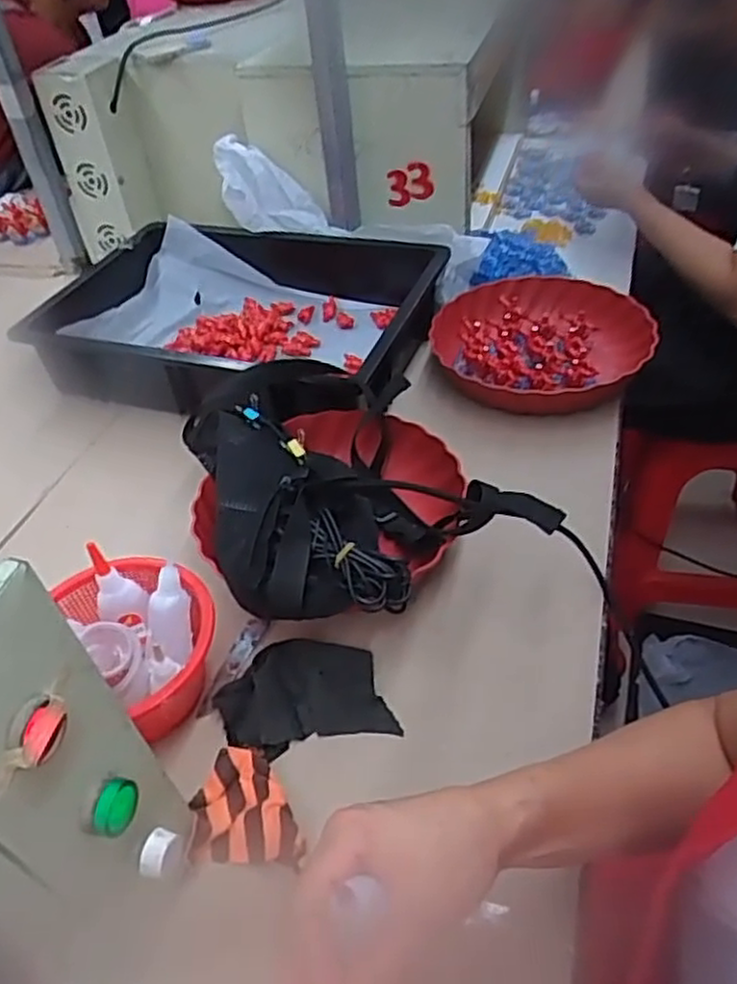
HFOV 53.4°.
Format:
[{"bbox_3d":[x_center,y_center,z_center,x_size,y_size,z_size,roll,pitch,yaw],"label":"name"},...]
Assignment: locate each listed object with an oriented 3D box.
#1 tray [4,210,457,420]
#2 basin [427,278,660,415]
[{"bbox_3d":[-0.150,-0.225,0.917,0.453,0.089,0.362,12,46,17],"label":"tray"},{"bbox_3d":[0.201,-0.166,0.834,0.221,0.048,0.225,-3,44,3],"label":"basin"}]

